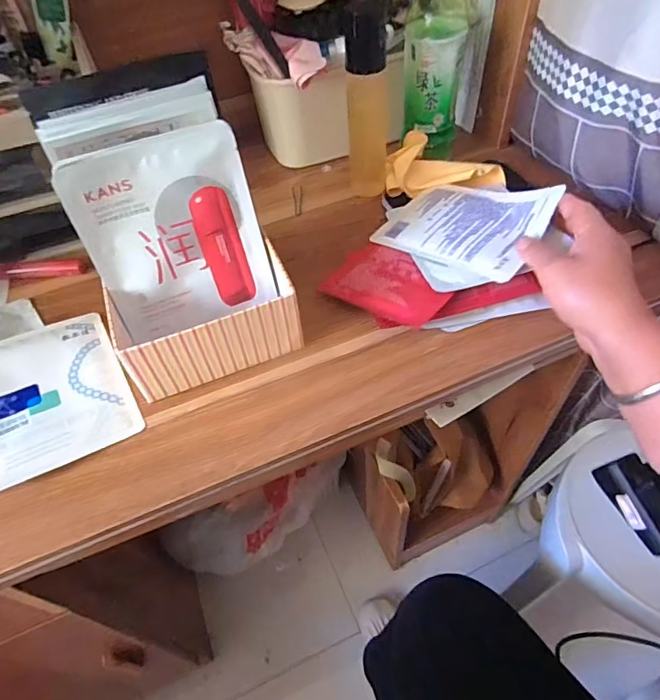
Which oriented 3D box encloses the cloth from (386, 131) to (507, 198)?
[{"bbox_3d":[0.124,-0.198,0.535,0.126,0.044,0.070,27,58,24],"label":"cloth"}]

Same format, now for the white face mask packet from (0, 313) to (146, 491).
[{"bbox_3d":[-0.240,0.034,0.405,0.116,0.013,0.154,-27,54,-16],"label":"white face mask packet"}]

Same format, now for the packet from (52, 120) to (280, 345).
[{"bbox_3d":[-0.124,-0.091,0.392,0.134,0.152,0.007,-20,35,-11],"label":"packet"}]

